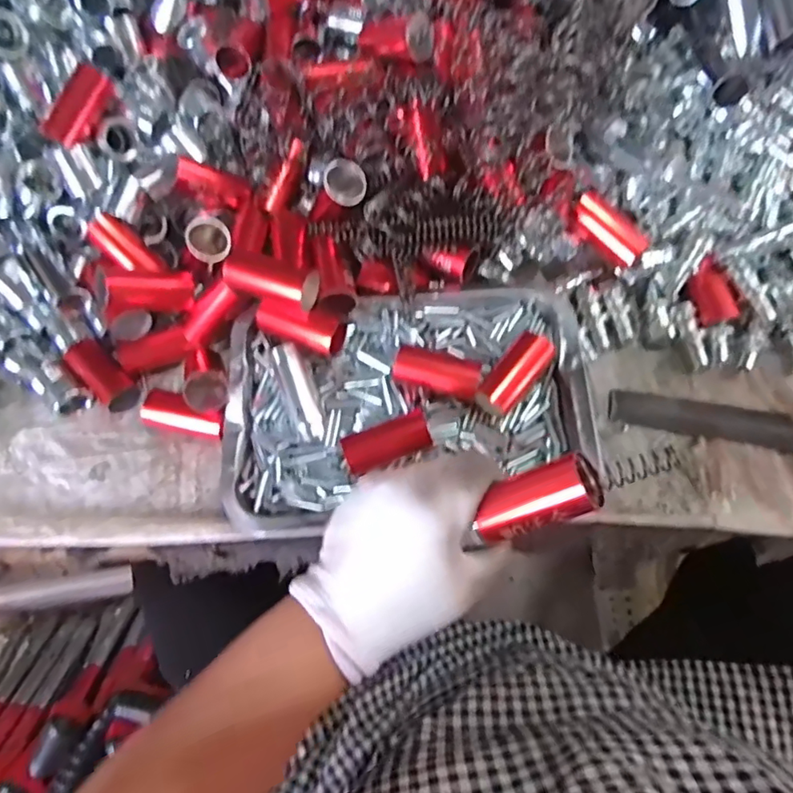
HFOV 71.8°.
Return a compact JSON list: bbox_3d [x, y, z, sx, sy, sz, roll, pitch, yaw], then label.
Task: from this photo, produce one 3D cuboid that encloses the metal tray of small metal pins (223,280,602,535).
[{"bbox_3d":[0.006,-0.004,0.399,0.258,0.032,0.155,-11,69,-2],"label":"metal tray of small metal pins"}]

